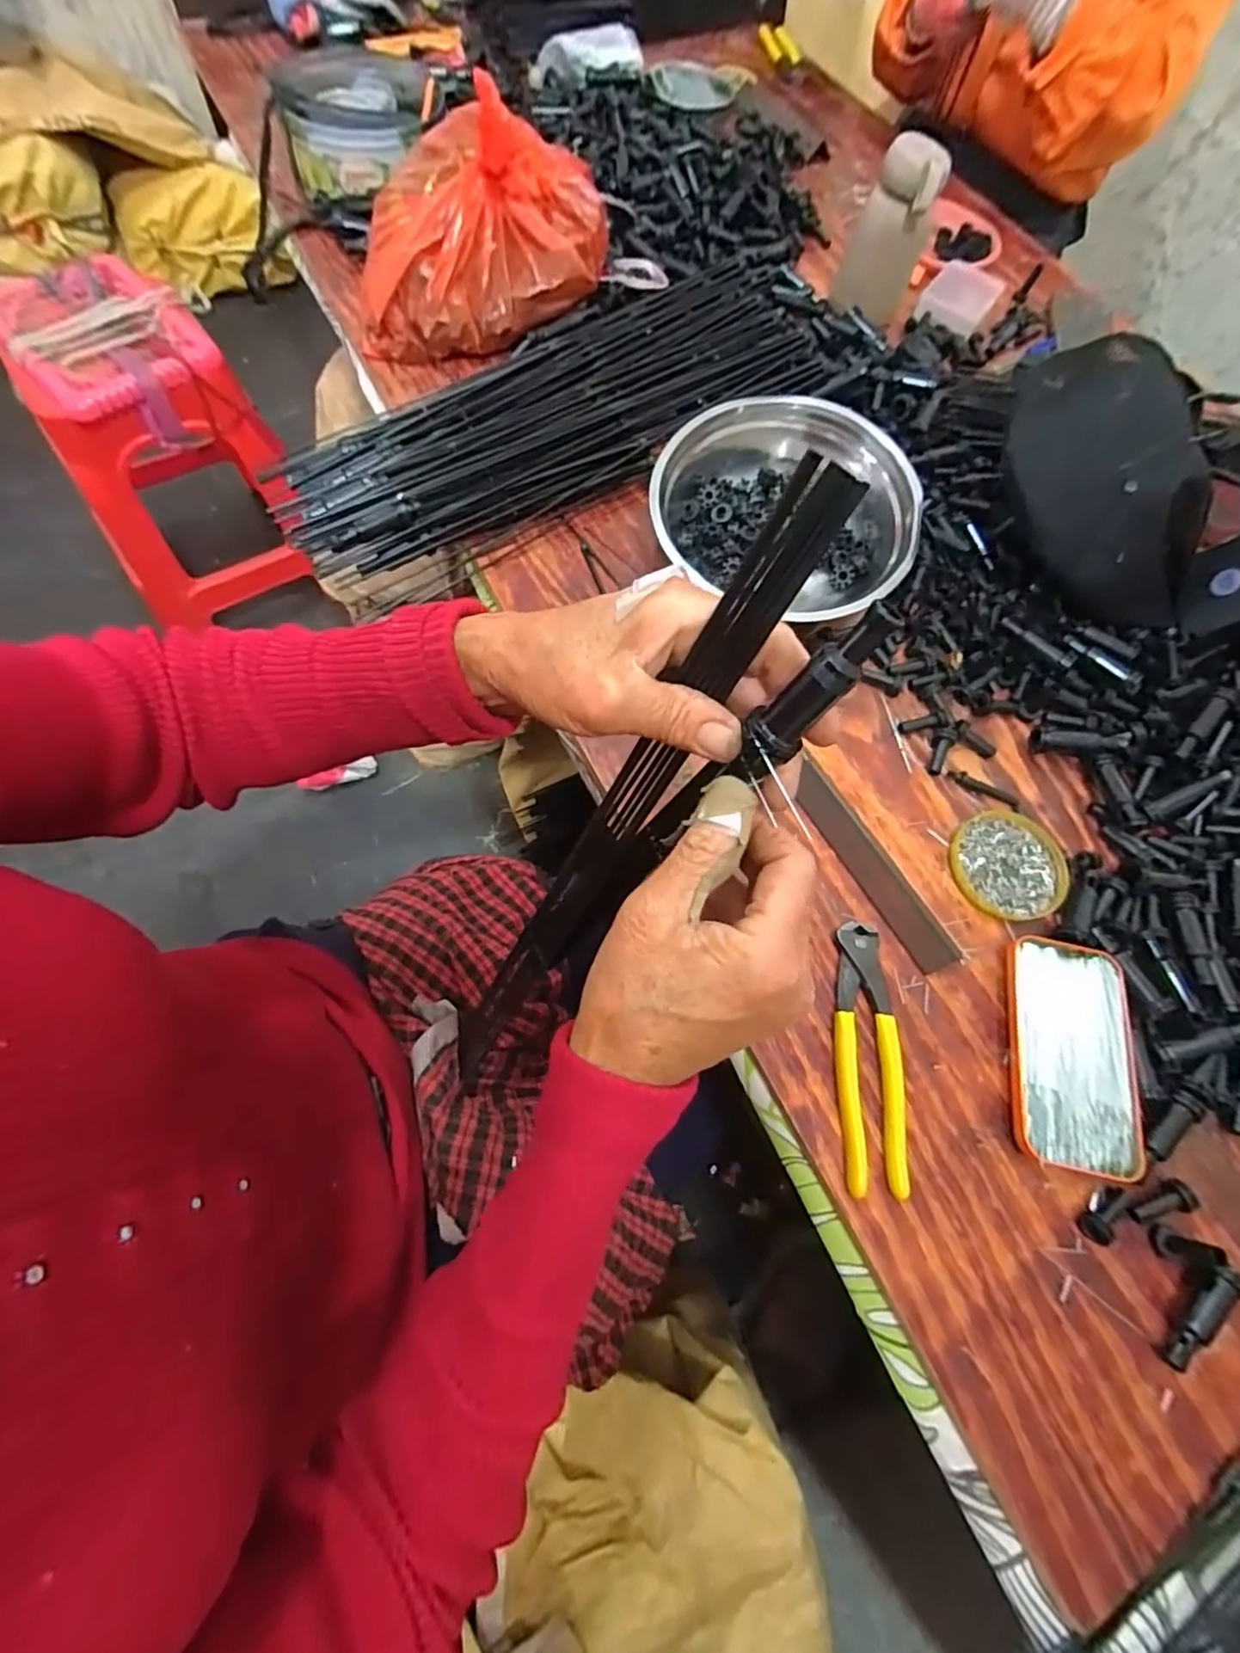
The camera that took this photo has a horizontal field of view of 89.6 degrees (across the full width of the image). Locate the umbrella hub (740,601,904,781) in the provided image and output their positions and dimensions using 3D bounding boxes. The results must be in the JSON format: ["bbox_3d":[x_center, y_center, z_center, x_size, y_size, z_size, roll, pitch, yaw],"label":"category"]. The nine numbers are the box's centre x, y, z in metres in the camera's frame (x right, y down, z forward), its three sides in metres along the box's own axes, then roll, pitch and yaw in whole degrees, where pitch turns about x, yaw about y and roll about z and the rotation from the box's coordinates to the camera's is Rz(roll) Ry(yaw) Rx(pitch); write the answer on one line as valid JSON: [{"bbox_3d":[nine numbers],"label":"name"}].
[{"bbox_3d":[0.070,-0.049,0.231,0.018,0.074,0.014,51,35,16],"label":"umbrella hub"}]

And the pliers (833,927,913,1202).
[{"bbox_3d":[0.163,0.149,0.414,0.039,0.017,0.164,4,67,-1],"label":"pliers"}]

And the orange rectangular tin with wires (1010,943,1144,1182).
[{"bbox_3d":[0.302,0.151,0.416,0.077,0.016,0.143,13,67,2],"label":"orange rectangular tin with wires"}]

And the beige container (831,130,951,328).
[{"bbox_3d":[0.291,-0.643,0.672,0.078,0.134,0.062,23,67,4],"label":"beige container"}]

